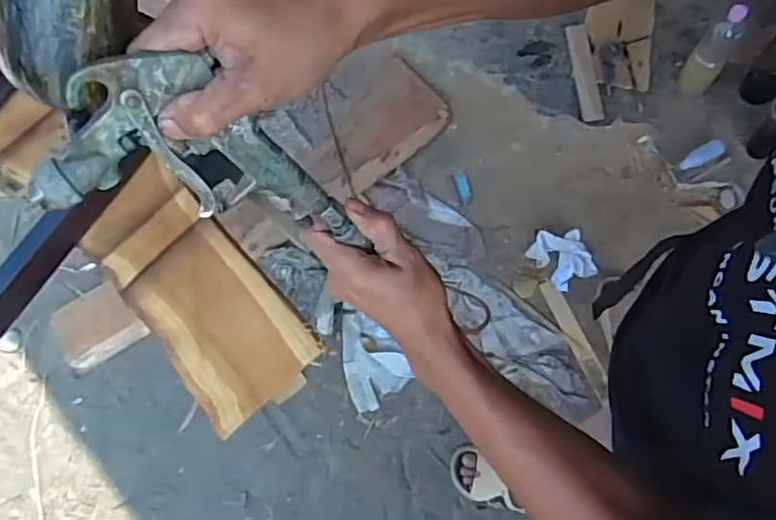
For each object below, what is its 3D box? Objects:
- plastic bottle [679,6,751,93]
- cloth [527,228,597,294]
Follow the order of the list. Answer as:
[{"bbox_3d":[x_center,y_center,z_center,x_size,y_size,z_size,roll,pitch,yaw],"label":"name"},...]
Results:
[{"bbox_3d":[0.735,-0.462,1.412,0.076,0.214,0.062,42,80,17],"label":"plastic bottle"},{"bbox_3d":[0.425,-0.008,1.514,0.121,0.059,0.151,-30,71,-5],"label":"cloth"}]

